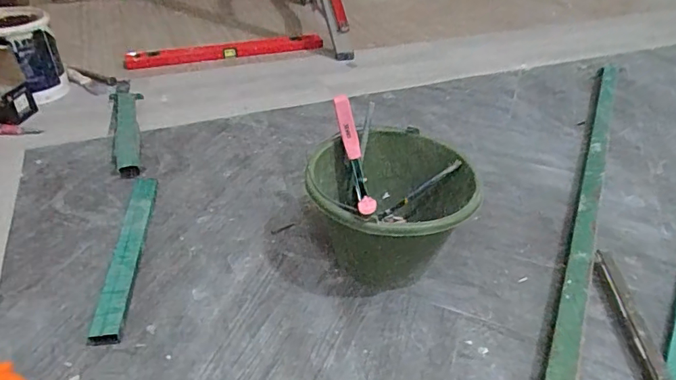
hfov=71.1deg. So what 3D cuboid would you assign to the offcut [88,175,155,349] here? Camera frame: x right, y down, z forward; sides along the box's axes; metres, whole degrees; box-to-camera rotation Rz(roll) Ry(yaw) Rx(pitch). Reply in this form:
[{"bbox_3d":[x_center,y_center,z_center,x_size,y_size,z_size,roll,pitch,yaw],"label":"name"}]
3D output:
[{"bbox_3d":[-0.342,0.091,0.777,0.044,0.020,0.375,-4,39,-7],"label":"offcut"}]

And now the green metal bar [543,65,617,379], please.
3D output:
[{"bbox_3d":[0.493,-0.019,0.921,0.043,0.040,1.171,19,42,21],"label":"green metal bar"}]

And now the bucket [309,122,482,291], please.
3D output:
[{"bbox_3d":[0.079,0.034,0.726,0.231,0.176,0.241,1,38,-1],"label":"bucket"}]

